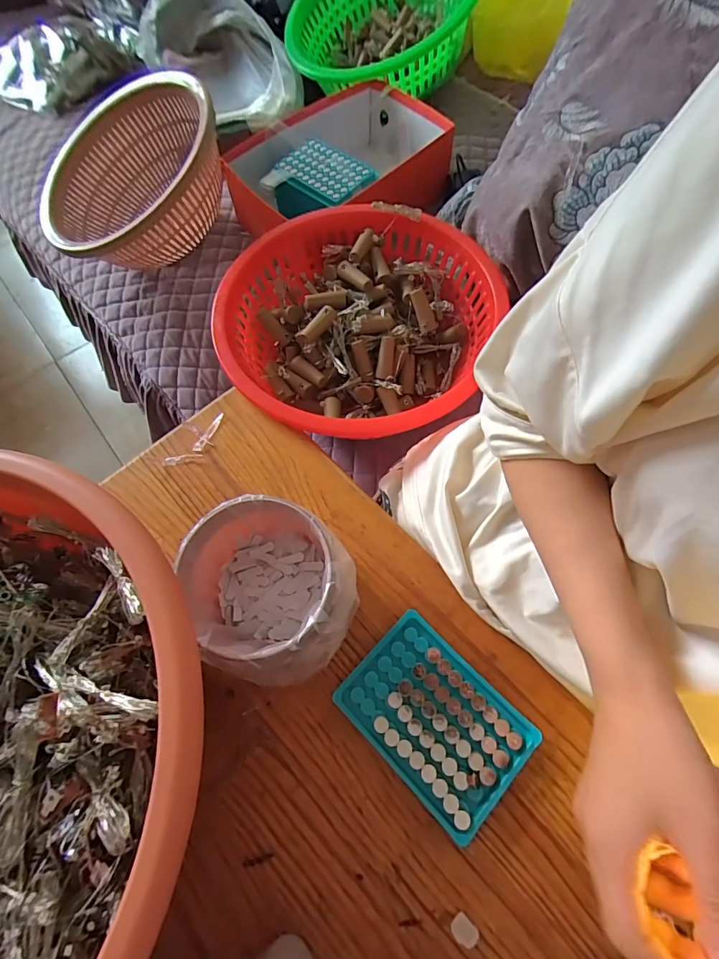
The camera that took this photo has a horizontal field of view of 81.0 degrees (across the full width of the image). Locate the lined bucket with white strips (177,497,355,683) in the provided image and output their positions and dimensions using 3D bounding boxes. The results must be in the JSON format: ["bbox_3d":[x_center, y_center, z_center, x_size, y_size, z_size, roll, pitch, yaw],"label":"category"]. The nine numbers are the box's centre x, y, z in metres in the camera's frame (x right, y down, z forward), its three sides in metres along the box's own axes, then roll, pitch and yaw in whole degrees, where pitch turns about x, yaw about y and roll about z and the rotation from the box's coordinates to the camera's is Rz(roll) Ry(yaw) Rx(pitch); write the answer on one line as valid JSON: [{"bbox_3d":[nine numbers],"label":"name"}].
[{"bbox_3d":[-0.069,0.080,0.336,0.115,0.084,0.114,-1,66,3],"label":"lined bucket with white strips"}]

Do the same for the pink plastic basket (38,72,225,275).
[{"bbox_3d":[-0.303,-0.412,0.612,0.274,0.126,0.254,-29,70,12],"label":"pink plastic basket"}]

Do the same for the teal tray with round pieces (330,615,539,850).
[{"bbox_3d":[0.058,0.183,0.326,0.133,0.016,0.095,42,74,19],"label":"teal tray with round pieces"}]

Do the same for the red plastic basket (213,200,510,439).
[{"bbox_3d":[-0.005,-0.185,0.522,0.310,0.104,0.331,29,71,15],"label":"red plastic basket"}]

